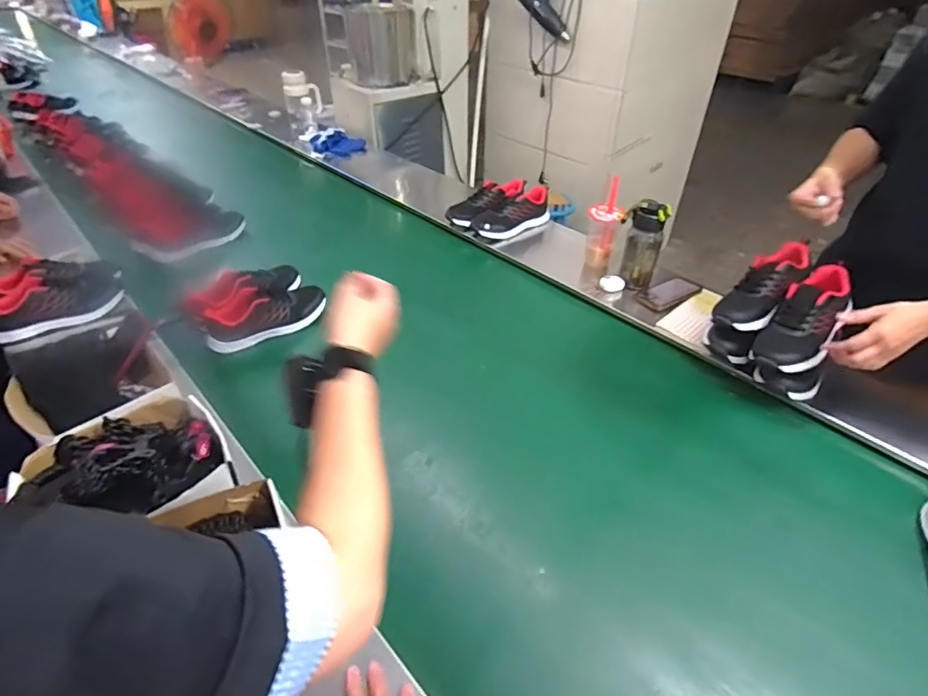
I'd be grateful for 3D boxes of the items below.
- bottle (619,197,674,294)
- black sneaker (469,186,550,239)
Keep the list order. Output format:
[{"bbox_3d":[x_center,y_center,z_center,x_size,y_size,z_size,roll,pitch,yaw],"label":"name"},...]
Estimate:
[{"bbox_3d":[0.394,-0.226,1.130,0.091,0.208,0.067,16,42,18],"label":"bottle"},{"bbox_3d":[0.133,-0.368,1.382,0.233,0.093,0.086,-22,45,-26],"label":"black sneaker"}]

